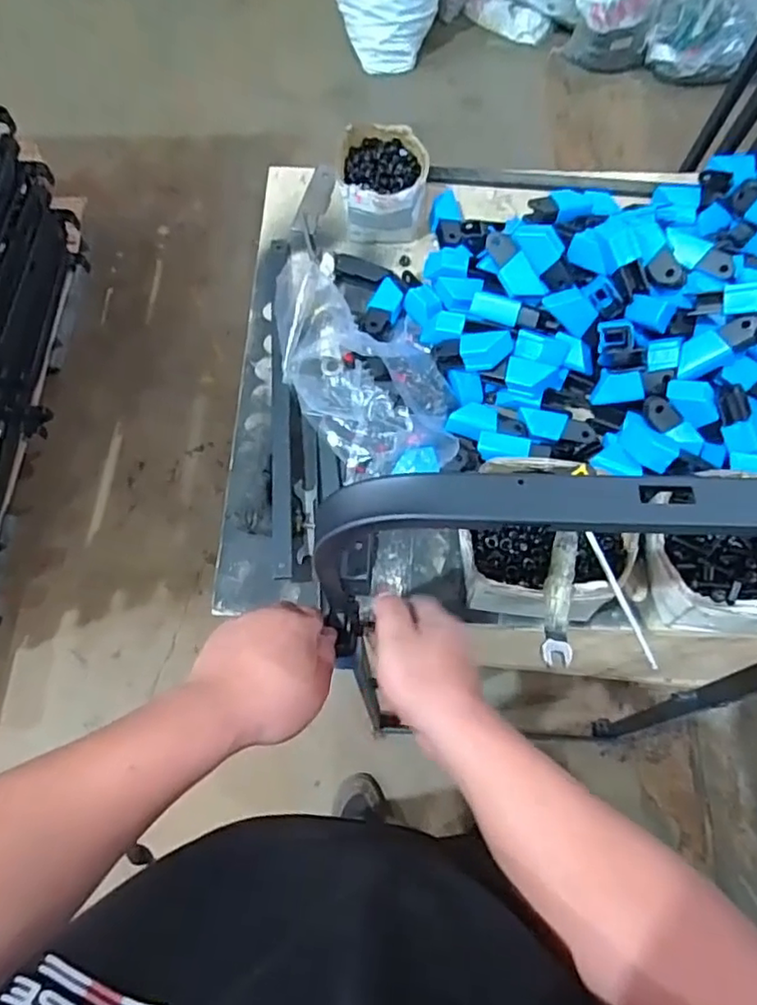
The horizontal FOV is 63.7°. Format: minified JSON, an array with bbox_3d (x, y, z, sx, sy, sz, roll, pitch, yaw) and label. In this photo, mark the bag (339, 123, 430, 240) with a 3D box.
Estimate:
[{"bbox_3d":[0.006,-0.404,0.776,0.111,0.066,0.138,-2,70,1],"label":"bag"}]

